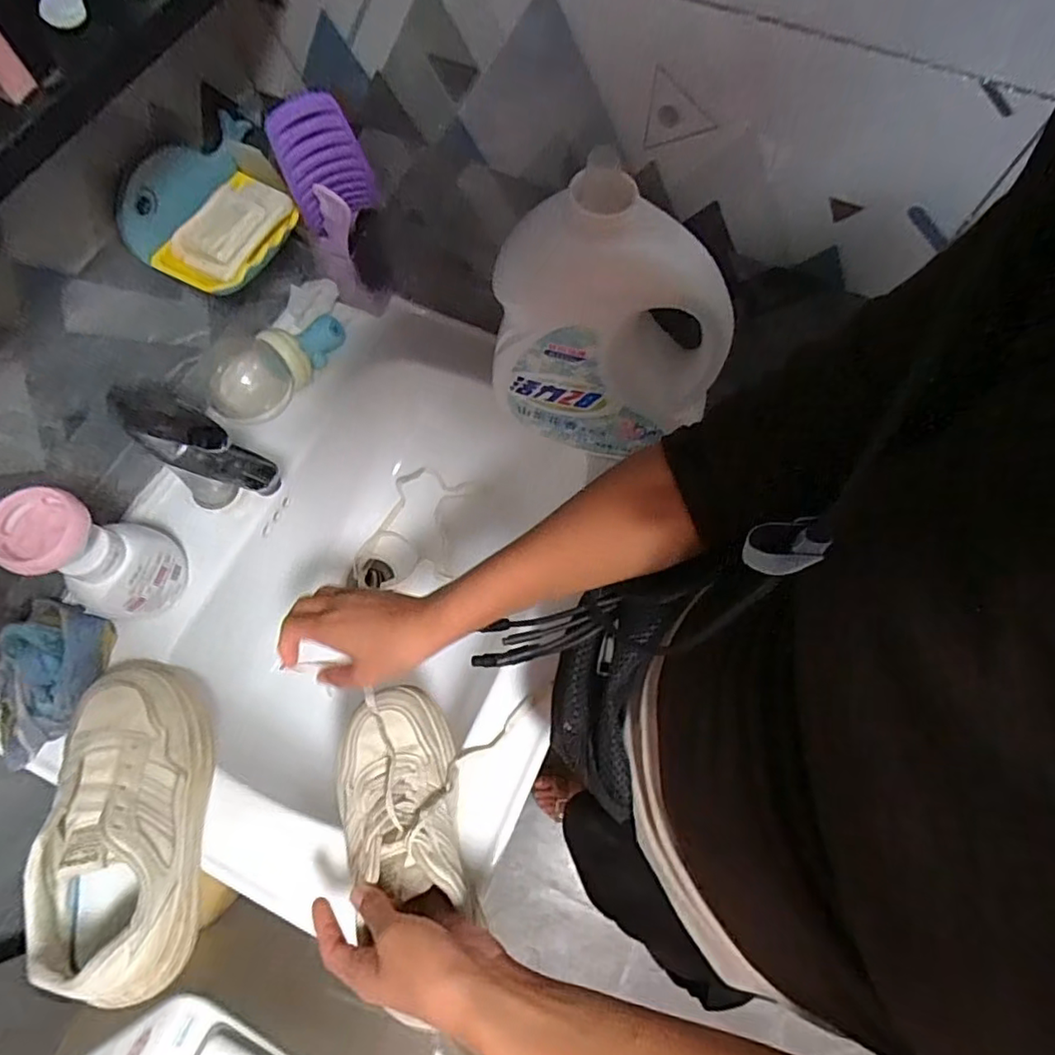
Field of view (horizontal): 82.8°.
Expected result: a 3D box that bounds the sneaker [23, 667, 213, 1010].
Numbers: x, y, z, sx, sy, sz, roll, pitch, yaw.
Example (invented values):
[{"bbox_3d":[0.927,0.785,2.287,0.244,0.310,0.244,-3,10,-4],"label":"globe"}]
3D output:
[{"bbox_3d":[-0.312,0.223,0.468,0.086,0.093,0.247,-14,69,-6],"label":"sneaker"}]

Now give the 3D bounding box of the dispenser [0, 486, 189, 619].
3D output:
[{"bbox_3d":[-0.363,0.025,0.509,0.058,0.153,0.083,16,69,6],"label":"dispenser"}]

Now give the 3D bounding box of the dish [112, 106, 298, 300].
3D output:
[{"bbox_3d":[-0.269,-0.275,0.515,0.104,0.056,0.146,42,73,15],"label":"dish"}]

